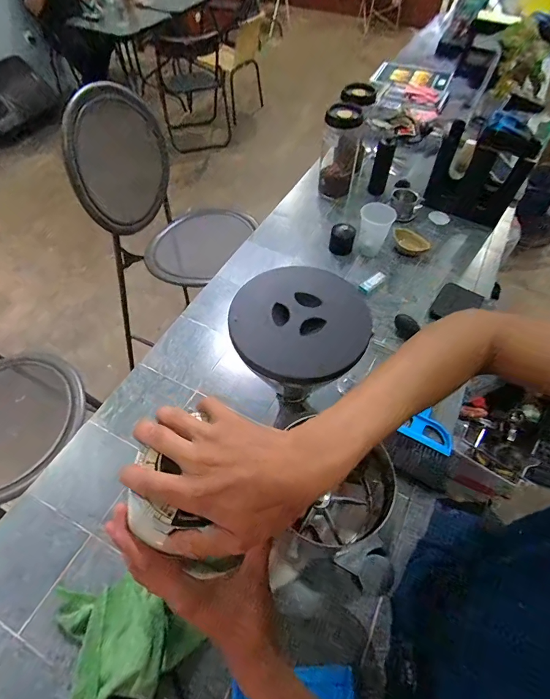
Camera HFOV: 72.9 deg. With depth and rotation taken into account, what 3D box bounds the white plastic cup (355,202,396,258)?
[{"bbox_3d":[0.250,-0.306,0.934,0.078,0.105,0.072,1,56,-1],"label":"white plastic cup"}]

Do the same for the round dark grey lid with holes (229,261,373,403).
[{"bbox_3d":[0.039,-0.044,0.533,0.204,0.035,0.186,0,55,1],"label":"round dark grey lid with holes"}]

